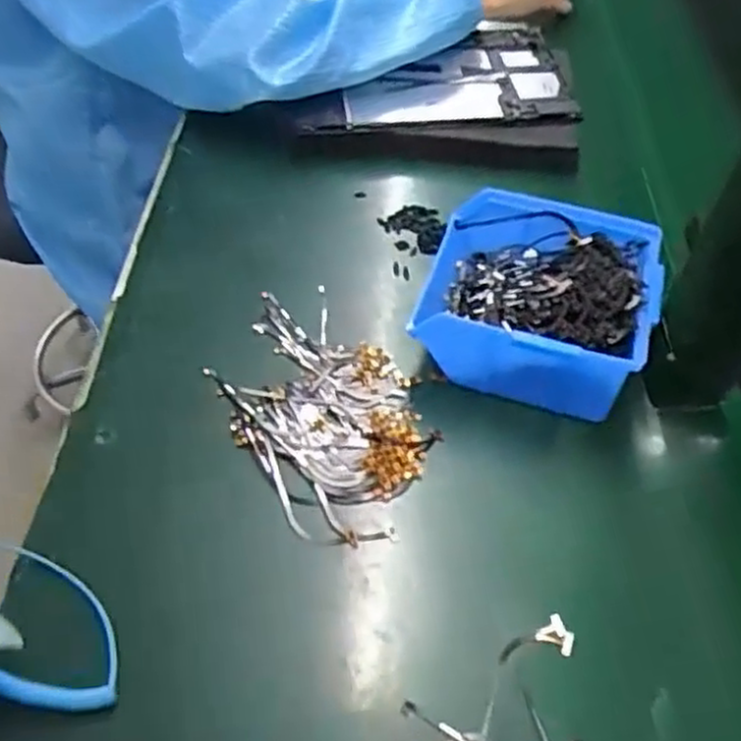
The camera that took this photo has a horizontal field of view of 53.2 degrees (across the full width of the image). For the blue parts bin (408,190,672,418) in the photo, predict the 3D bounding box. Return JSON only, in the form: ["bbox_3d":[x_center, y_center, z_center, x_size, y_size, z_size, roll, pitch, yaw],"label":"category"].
[{"bbox_3d":[0.102,-0.045,0.468,0.139,0.068,0.124,18,53,12],"label":"blue parts bin"}]

